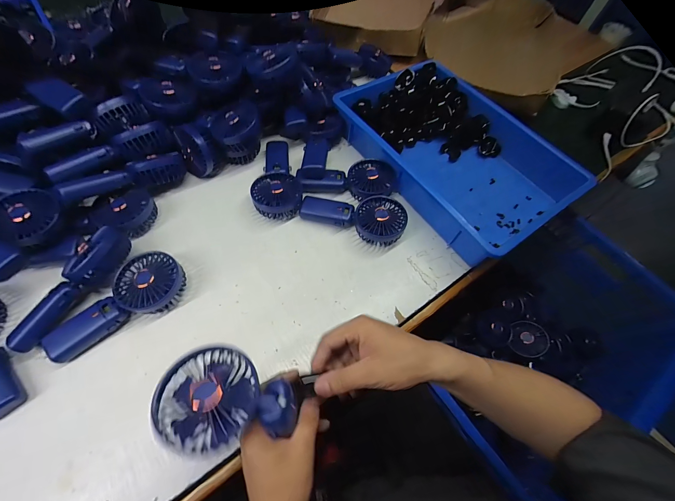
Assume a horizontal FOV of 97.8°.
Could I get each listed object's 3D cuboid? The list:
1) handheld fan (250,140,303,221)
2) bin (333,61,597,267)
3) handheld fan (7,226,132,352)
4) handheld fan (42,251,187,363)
[{"bbox_3d":[-0.116,-0.139,0.544,0.081,0.046,0.173,-9,62,-9],"label":"handheld fan"},{"bbox_3d":[0.225,-0.195,0.574,0.291,0.075,0.419,-30,67,-19],"label":"bin"},{"bbox_3d":[-0.360,0.046,0.399,0.048,0.069,0.175,32,63,13],"label":"handheld fan"},{"bbox_3d":[-0.303,0.069,0.407,0.174,0.047,0.081,-28,66,-18],"label":"handheld fan"}]

